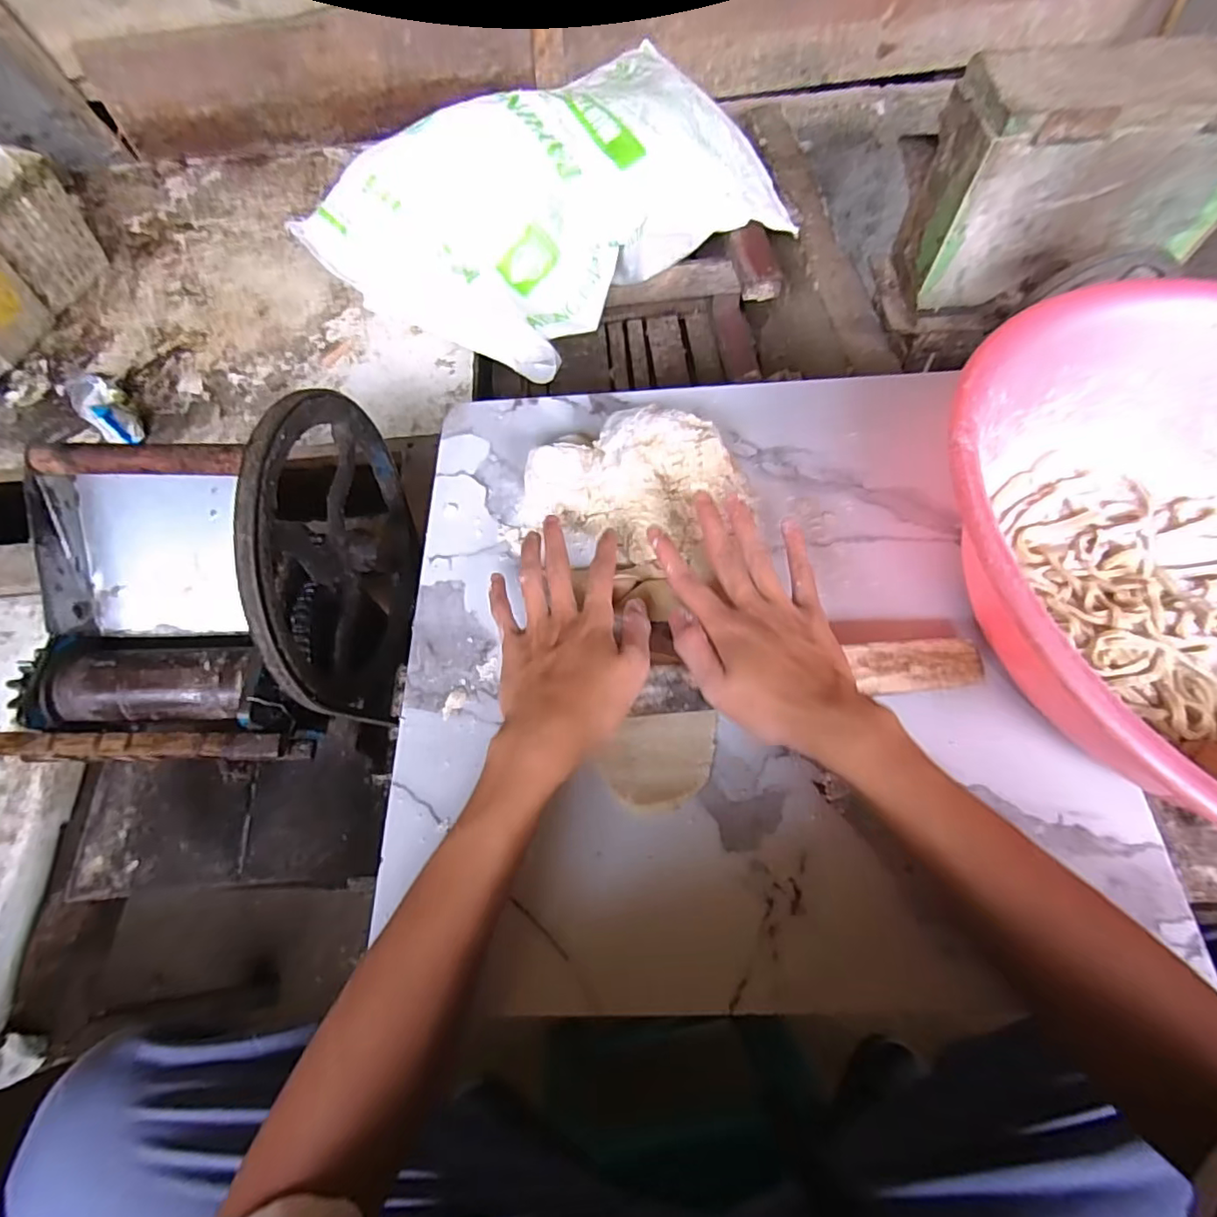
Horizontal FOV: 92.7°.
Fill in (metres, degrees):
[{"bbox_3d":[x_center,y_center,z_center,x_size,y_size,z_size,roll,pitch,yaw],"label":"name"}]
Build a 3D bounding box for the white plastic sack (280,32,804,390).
[{"bbox_3d":[-0.073,-0.598,0.884,0.648,0.222,0.384,-35,68,-18],"label":"white plastic sack"}]

